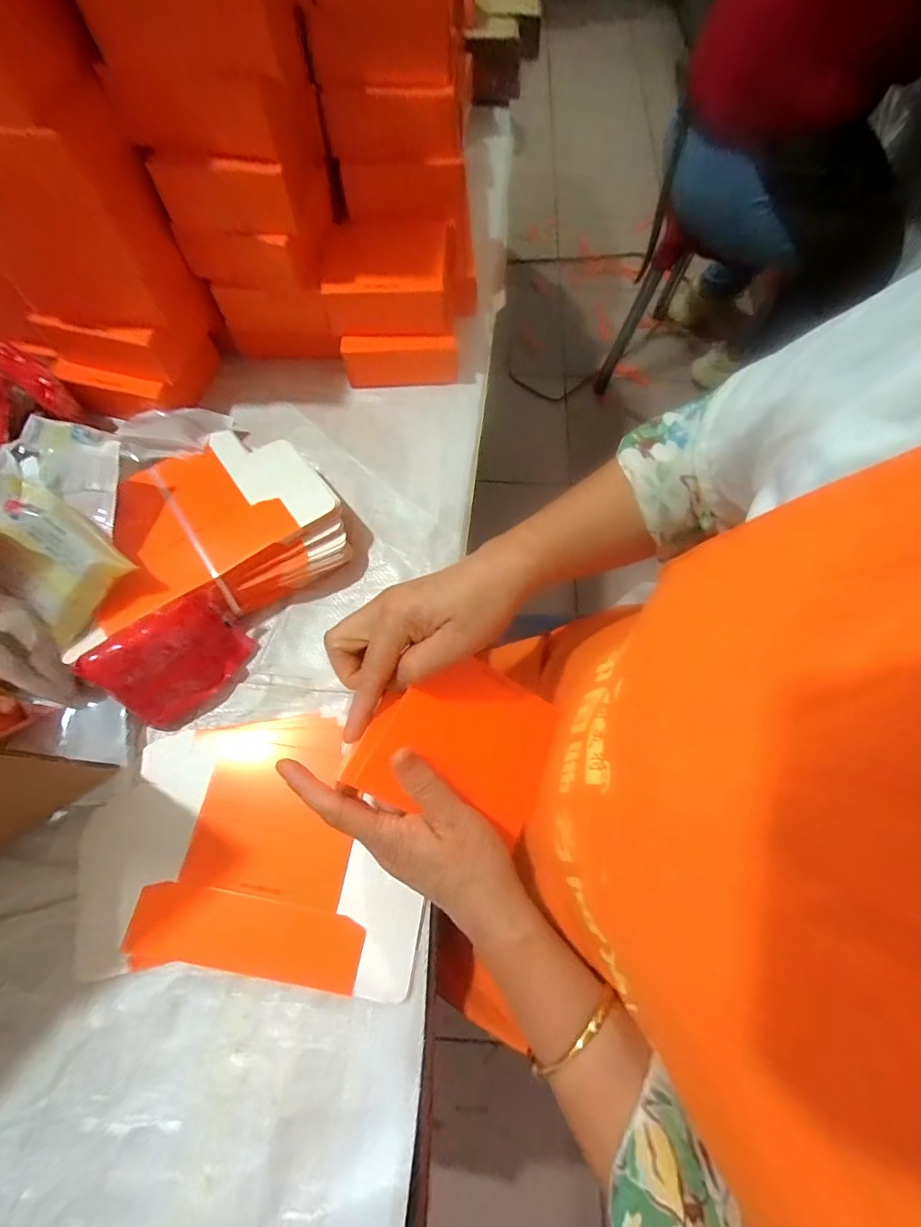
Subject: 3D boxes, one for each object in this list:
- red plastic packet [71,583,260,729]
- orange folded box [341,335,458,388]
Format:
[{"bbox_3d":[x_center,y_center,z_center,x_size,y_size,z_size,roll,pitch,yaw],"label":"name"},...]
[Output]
[{"bbox_3d":[-0.231,0.034,0.393,0.025,0.088,0.105,13,53,40],"label":"red plastic packet"},{"bbox_3d":[-0.068,-0.284,0.544,0.125,0.054,0.021,-3,68,-4],"label":"orange folded box"}]

